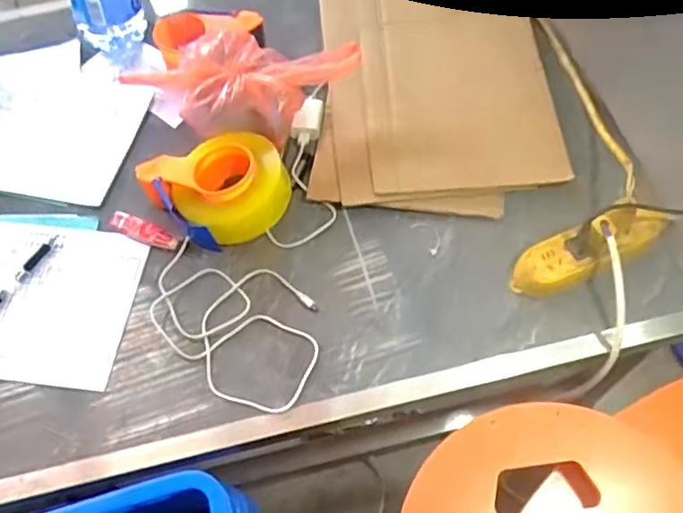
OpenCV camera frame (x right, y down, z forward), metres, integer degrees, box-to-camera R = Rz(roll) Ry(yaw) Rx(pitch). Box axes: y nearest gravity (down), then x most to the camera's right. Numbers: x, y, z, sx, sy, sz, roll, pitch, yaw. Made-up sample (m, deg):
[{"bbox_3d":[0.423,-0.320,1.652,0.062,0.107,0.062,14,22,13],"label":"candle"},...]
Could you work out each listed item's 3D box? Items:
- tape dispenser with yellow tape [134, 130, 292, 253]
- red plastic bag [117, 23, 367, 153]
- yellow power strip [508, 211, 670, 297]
[{"bbox_3d":[-0.156,-0.093,0.765,0.171,0.074,0.137,34,69,20],"label":"tape dispenser with yellow tape"},{"bbox_3d":[-0.119,-0.225,0.807,0.249,0.096,0.161,18,65,13],"label":"red plastic bag"},{"bbox_3d":[0.289,-0.006,0.716,0.196,0.047,0.061,-22,63,-8],"label":"yellow power strip"}]

